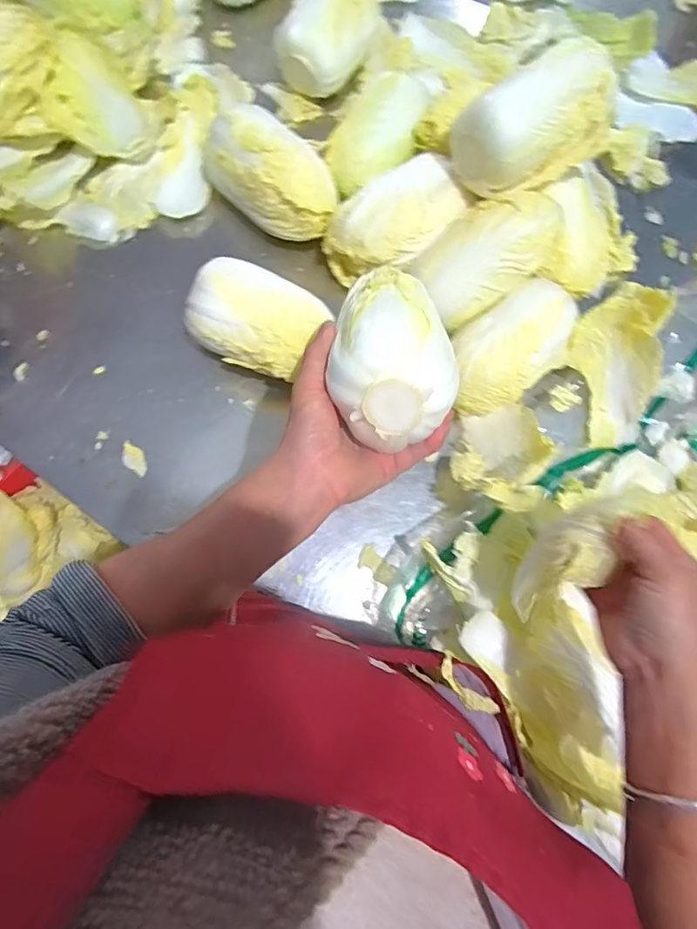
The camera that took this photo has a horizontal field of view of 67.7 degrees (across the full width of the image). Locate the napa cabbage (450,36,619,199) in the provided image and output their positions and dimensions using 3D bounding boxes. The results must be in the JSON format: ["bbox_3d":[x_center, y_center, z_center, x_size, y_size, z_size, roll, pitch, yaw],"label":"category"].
[{"bbox_3d":[0.195,-0.347,0.529,0.159,0.081,0.089,-26,78,-9],"label":"napa cabbage"}]

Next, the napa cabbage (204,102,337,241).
[{"bbox_3d":[-0.090,-0.334,0.609,0.168,0.082,0.091,41,78,8],"label":"napa cabbage"}]

